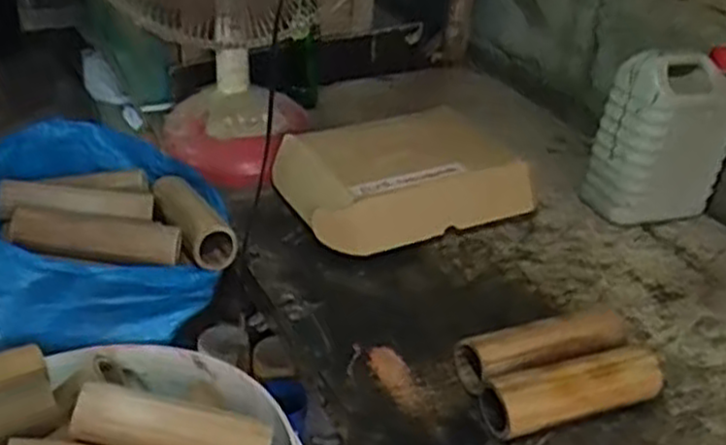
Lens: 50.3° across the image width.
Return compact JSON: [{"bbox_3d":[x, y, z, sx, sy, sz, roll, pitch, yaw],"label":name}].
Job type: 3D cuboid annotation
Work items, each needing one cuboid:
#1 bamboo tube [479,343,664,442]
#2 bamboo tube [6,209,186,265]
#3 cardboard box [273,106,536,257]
[{"bbox_3d":[0.208,0.161,0.760,0.186,0.062,0.055,-8,33,-21],"label":"bamboo tube"},{"bbox_3d":[-0.308,0.017,0.888,0.190,0.041,0.057,6,31,1],"label":"bamboo tube"},{"bbox_3d":[0.057,-0.056,1.040,0.303,0.116,0.182,-9,34,-23],"label":"cardboard box"}]

